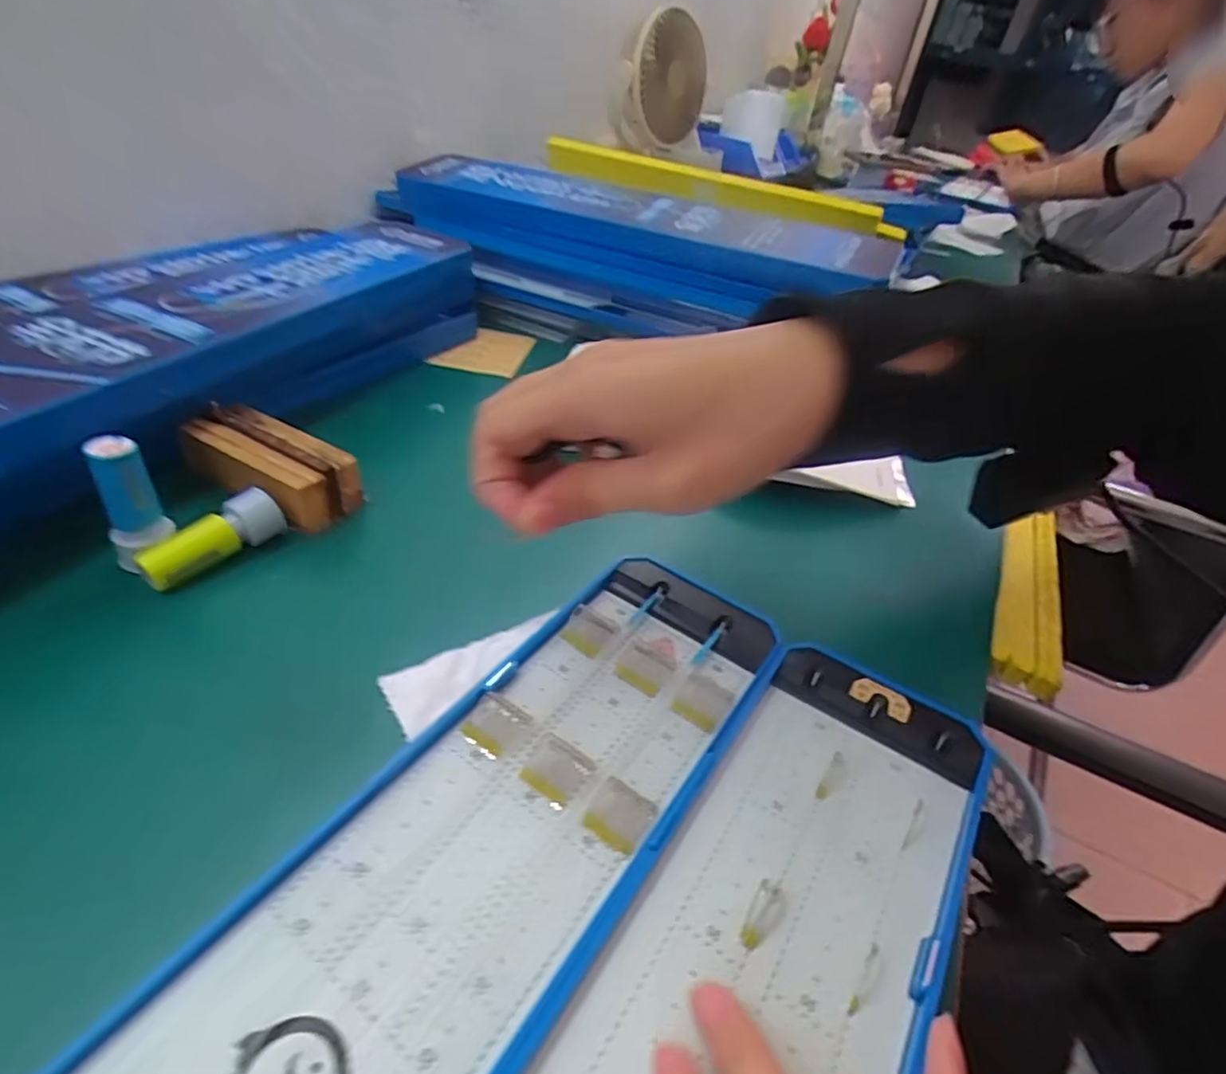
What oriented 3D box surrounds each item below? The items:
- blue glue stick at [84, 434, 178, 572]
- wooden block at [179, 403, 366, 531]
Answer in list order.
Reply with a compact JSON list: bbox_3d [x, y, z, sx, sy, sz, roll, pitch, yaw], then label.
[{"bbox_3d":[-0.211,-0.014,0.278,0.023,0.058,0.019,-28,53,-37],"label":"blue glue stick"},{"bbox_3d":[-0.182,-0.038,0.337,0.089,0.034,0.044,25,42,17],"label":"wooden block"}]

